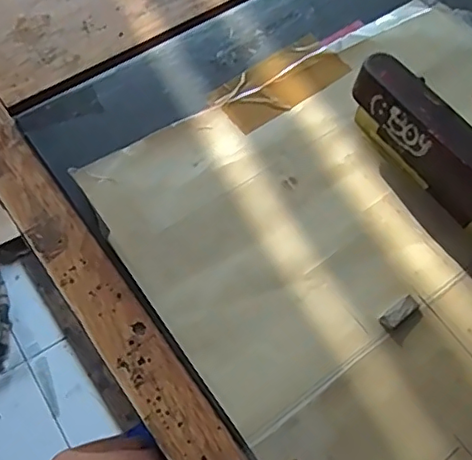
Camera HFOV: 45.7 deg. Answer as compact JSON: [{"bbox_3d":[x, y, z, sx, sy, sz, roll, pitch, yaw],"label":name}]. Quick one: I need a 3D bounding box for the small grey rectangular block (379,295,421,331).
[{"bbox_3d":[0.098,0.049,0.333,0.027,0.005,0.011,-35,69,-17],"label":"small grey rectangular block"}]

